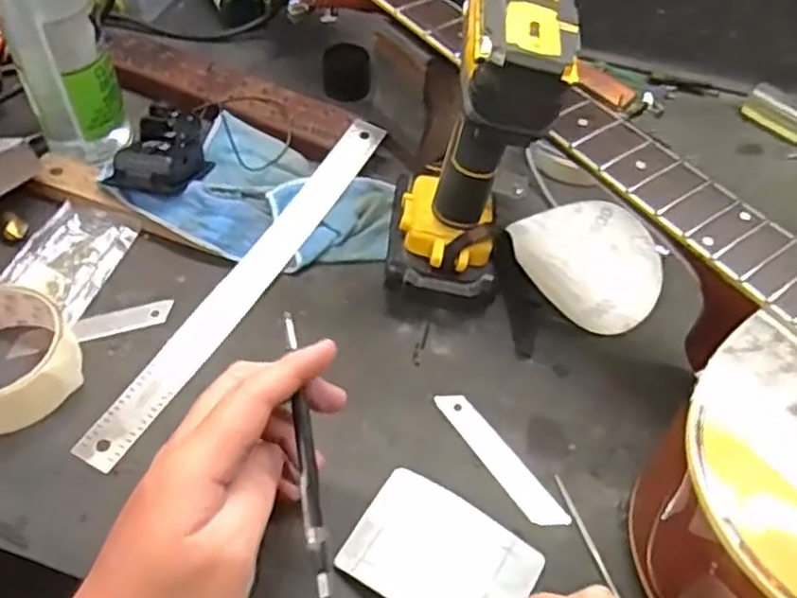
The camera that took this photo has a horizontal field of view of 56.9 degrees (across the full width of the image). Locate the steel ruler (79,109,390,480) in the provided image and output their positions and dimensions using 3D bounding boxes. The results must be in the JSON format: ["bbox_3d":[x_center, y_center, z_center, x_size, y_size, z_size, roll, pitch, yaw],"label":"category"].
[{"bbox_3d":[-0.100,-0.020,0.514,0.035,0.008,0.327,27,58,13],"label":"steel ruler"}]

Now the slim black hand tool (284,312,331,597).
[{"bbox_3d":[-0.047,0.075,0.369,0.009,0.007,0.140,-7,73,-10],"label":"slim black hand tool"}]

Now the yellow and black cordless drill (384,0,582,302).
[{"bbox_3d":[0.047,-0.119,0.475,0.089,0.206,0.177,6,51,1],"label":"yellow and black cordless drill"}]

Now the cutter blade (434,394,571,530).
[{"bbox_3d":[0.060,0.095,0.440,0.019,0.004,0.102,-28,58,-24],"label":"cutter blade"}]

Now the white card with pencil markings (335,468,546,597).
[{"bbox_3d":[0.023,0.140,0.398,0.096,0.006,0.070,28,55,18],"label":"white card with pencil markings"}]

